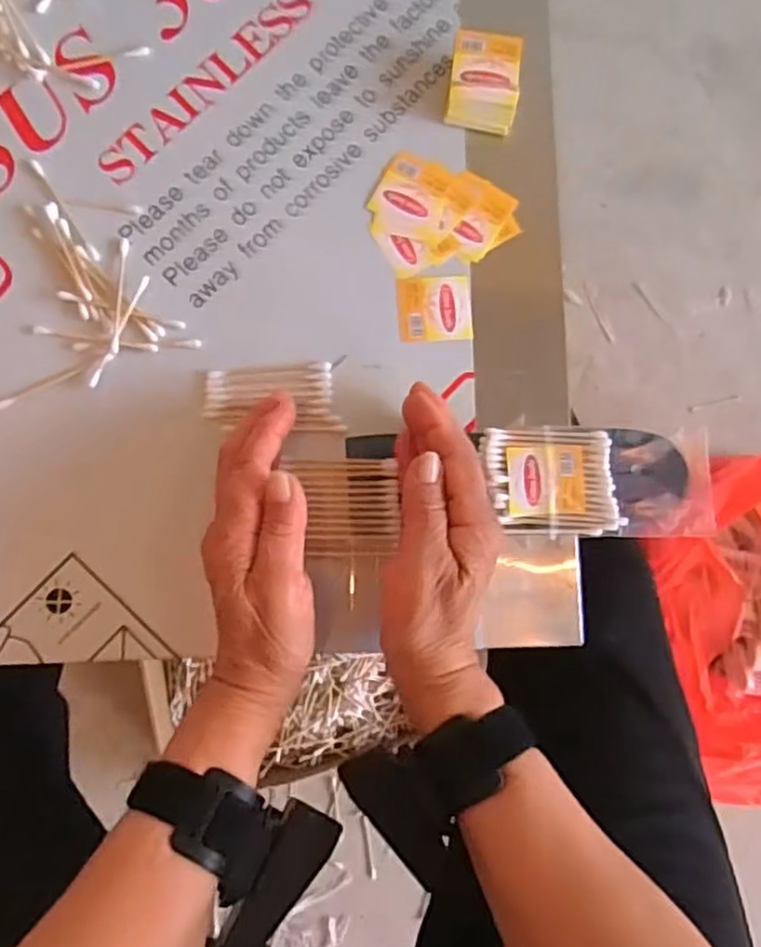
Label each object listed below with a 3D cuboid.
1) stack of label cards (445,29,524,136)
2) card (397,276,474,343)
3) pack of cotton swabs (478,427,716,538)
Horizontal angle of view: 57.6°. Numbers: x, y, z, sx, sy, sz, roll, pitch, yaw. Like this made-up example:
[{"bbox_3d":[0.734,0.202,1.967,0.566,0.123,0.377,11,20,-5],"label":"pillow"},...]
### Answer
[{"bbox_3d":[0.062,-0.234,0.419,0.041,0.026,0.048,7,84,-4],"label":"stack of label cards"},{"bbox_3d":[0.033,-0.099,0.414,0.044,0.004,0.039,-3,85,-5],"label":"card"},{"bbox_3d":[0.126,0.005,0.399,0.126,0.015,0.062,0,85,-5],"label":"pack of cotton swabs"}]

